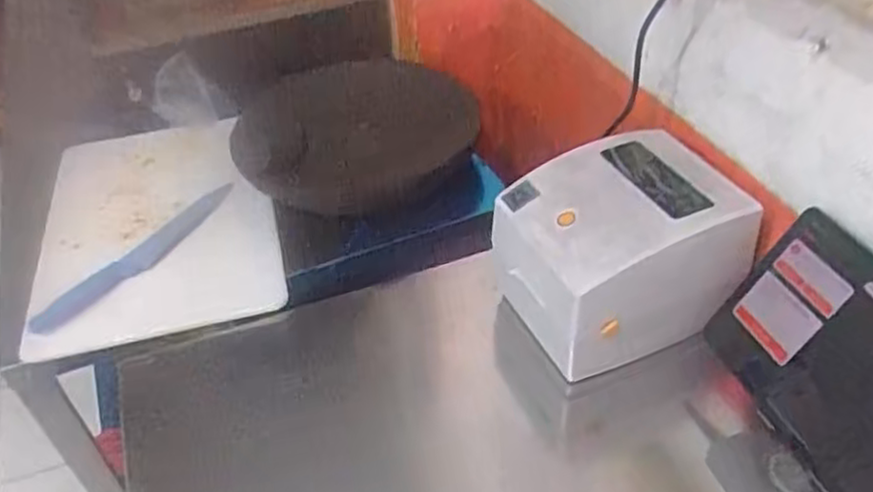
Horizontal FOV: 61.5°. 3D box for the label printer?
[{"bbox_3d":[0.187,0.010,0.772,0.204,0.170,0.181,-19,43,-17],"label":"label printer"}]

